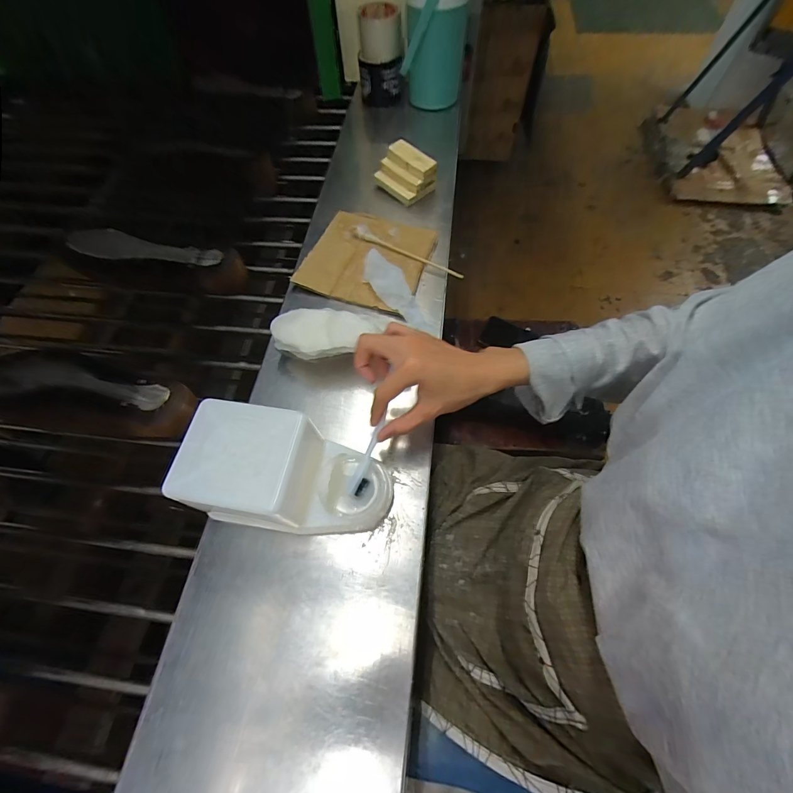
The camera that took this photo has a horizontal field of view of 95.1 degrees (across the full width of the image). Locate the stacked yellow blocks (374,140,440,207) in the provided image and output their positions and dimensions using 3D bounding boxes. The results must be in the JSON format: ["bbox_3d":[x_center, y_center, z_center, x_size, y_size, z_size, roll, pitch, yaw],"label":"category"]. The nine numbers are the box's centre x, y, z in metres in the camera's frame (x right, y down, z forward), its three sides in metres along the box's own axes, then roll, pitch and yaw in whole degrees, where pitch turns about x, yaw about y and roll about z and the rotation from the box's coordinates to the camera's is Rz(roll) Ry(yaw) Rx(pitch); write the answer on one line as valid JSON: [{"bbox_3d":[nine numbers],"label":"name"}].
[{"bbox_3d":[0.015,-0.383,0.615,0.071,0.049,0.096,-37,68,-15],"label":"stacked yellow blocks"}]

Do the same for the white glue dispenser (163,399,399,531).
[{"bbox_3d":[-0.102,0.081,0.362,0.181,0.105,0.103,8,64,7],"label":"white glue dispenser"}]

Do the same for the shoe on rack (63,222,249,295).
[{"bbox_3d":[-0.379,-0.203,0.582,0.263,0.098,0.080,8,64,7],"label":"shoe on rack"}]

